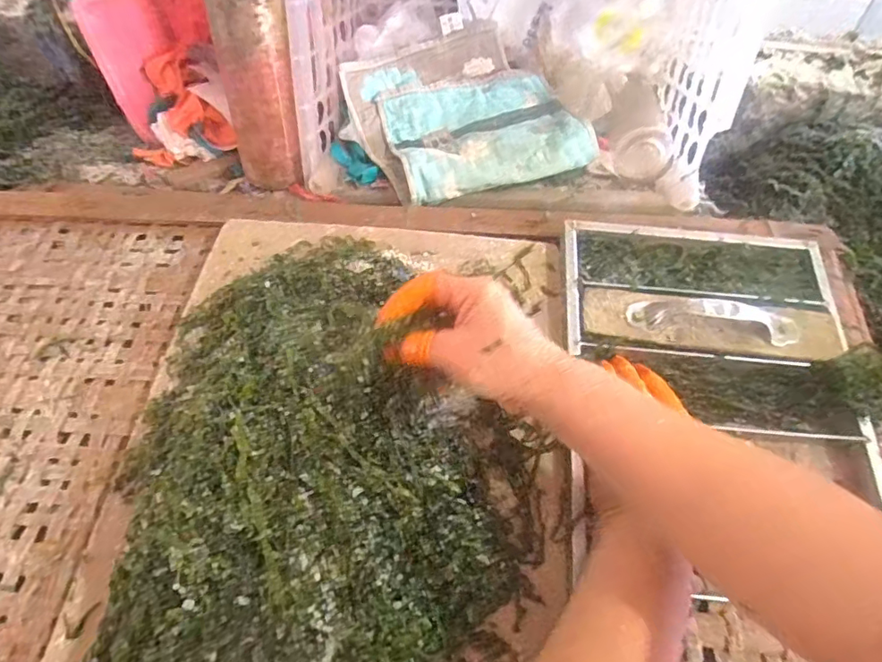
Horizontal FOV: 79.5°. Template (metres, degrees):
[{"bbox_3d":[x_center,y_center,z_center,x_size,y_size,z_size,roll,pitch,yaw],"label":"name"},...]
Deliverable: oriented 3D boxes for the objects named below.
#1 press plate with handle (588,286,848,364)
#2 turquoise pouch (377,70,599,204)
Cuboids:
[{"bbox_3d":[0.238,-0.012,0.465,0.217,0.031,0.061,5,65,4],"label":"press plate with handle"},{"bbox_3d":[0.049,-0.247,0.647,0.226,0.033,0.194,-16,52,-16],"label":"turquoise pouch"}]

